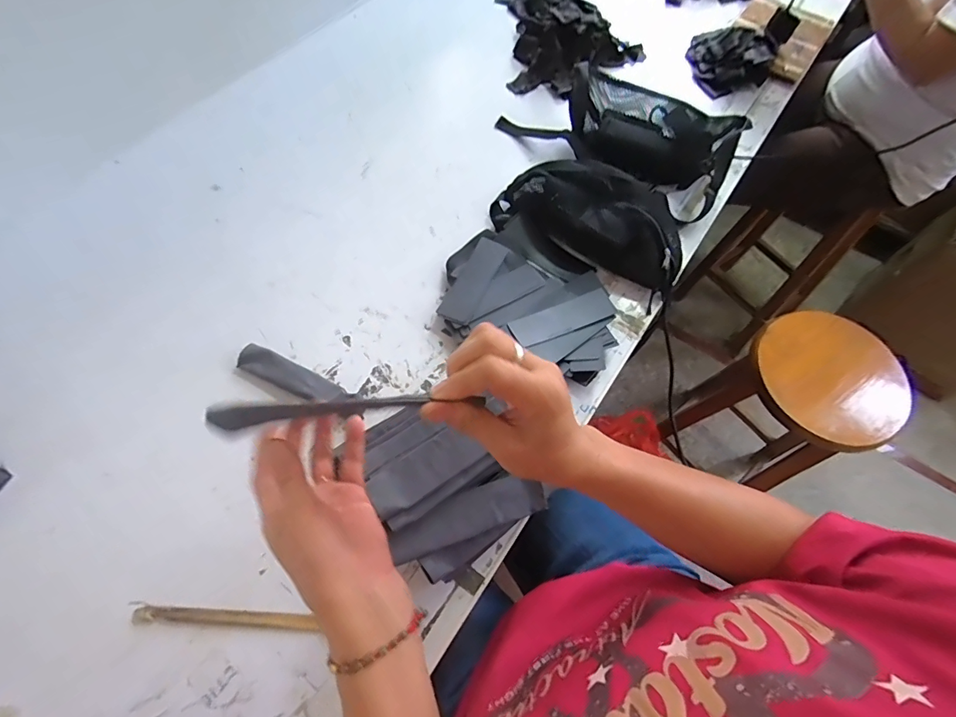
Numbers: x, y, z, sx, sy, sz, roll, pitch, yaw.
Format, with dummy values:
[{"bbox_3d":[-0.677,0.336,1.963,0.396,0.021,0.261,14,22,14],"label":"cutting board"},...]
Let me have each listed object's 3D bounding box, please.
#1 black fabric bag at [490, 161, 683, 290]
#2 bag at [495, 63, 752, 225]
[{"bbox_3d":[0.166,-0.222,0.679,0.285,0.067,0.167,18,64,7],"label":"black fabric bag"},{"bbox_3d":[0.244,-0.389,0.768,0.385,0.096,0.185,37,68,15],"label":"bag"}]

